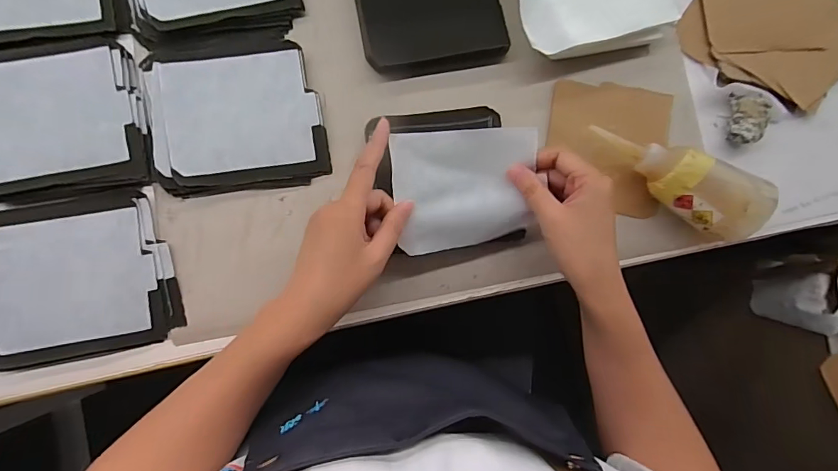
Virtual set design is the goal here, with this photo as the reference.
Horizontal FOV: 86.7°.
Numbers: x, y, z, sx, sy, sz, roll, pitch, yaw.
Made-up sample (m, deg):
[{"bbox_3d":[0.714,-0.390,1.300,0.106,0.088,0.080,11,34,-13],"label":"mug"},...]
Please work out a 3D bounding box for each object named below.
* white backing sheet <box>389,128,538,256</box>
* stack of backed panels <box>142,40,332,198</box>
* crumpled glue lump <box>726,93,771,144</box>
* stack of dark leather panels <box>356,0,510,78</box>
[{"bbox_3d":[0.040,-0.040,0.381,0.118,0.037,0.100,-5,87,-7],"label":"white backing sheet"},{"bbox_3d":[-0.168,-0.110,0.410,0.152,0.010,0.136,-10,87,-7],"label":"stack of backed panels"},{"bbox_3d":[0.338,-0.120,0.457,0.029,0.028,0.053,15,84,-5],"label":"crumpled glue lump"},{"bbox_3d":[0.009,-0.230,0.436,0.138,0.020,0.129,-11,87,-7],"label":"stack of dark leather panels"}]

